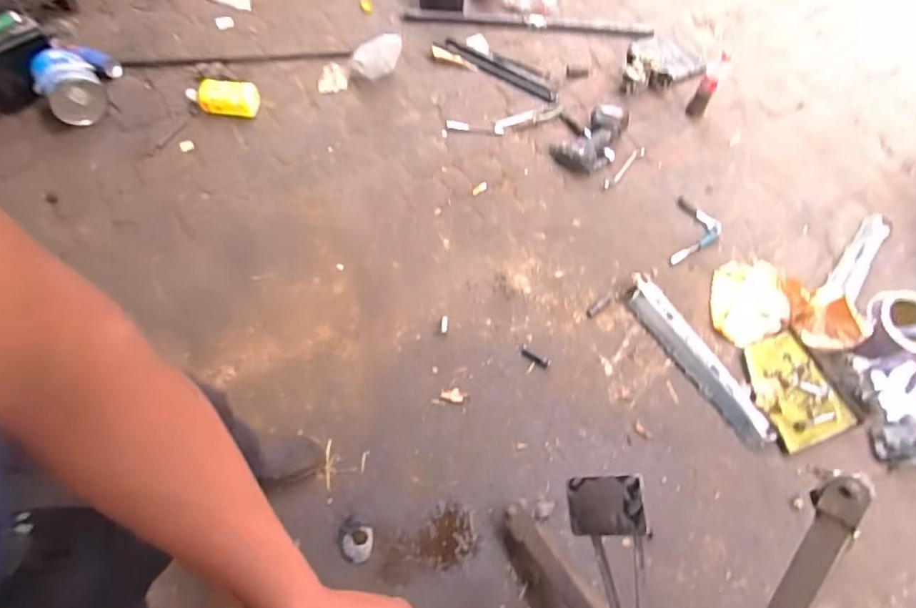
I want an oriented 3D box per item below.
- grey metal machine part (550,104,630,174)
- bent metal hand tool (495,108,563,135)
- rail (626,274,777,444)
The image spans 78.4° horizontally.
[{"bbox_3d":[0.395,-0.517,1.715,0.200,0.086,0.239,23,65,8],"label":"grey metal machine part"},{"bbox_3d":[0.223,-0.597,1.813,0.226,0.018,0.059,-17,64,-7],"label":"bent metal hand tool"},{"bbox_3d":[0.581,0.121,1.362,0.105,0.042,0.482,-30,69,-16],"label":"rail"}]

